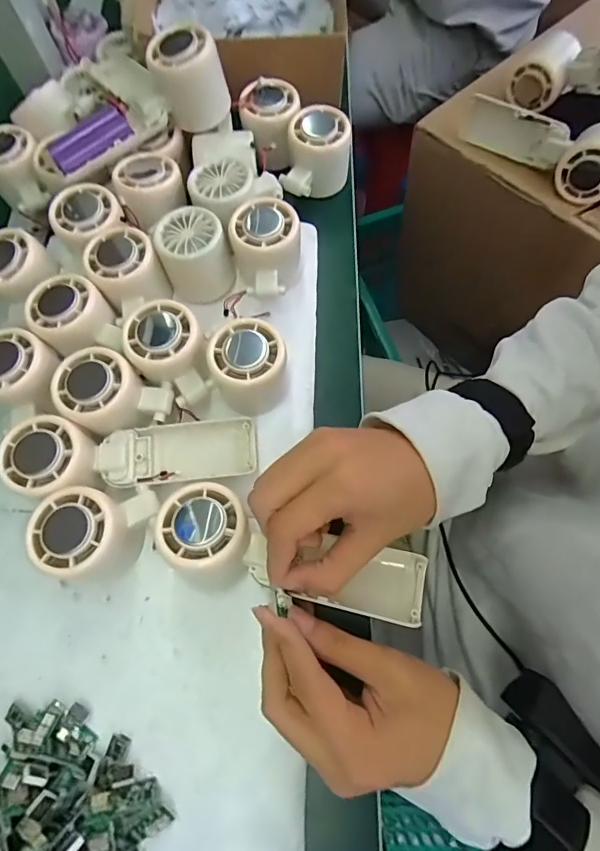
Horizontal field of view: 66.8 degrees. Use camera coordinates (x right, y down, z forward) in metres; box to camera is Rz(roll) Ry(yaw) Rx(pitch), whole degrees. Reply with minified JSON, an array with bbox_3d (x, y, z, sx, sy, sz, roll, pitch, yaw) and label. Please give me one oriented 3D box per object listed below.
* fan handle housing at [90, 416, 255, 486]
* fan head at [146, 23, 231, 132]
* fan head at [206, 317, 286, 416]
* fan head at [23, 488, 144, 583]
[{"bbox_3d":[-0.087,0.018,0.325,0.107,0.014,0.044,-6,70,0],"label":"fan handle housing"},{"bbox_3d":[-0.094,-0.297,0.389,0.056,0.065,0.045,-16,71,-3],"label":"fan head"},{"bbox_3d":[-0.037,-0.042,0.344,0.054,0.064,0.057,5,71,4],"label":"fan head"},{"bbox_3d":[-0.136,0.074,0.305,0.060,0.056,0.052,14,72,7],"label":"fan head"}]

